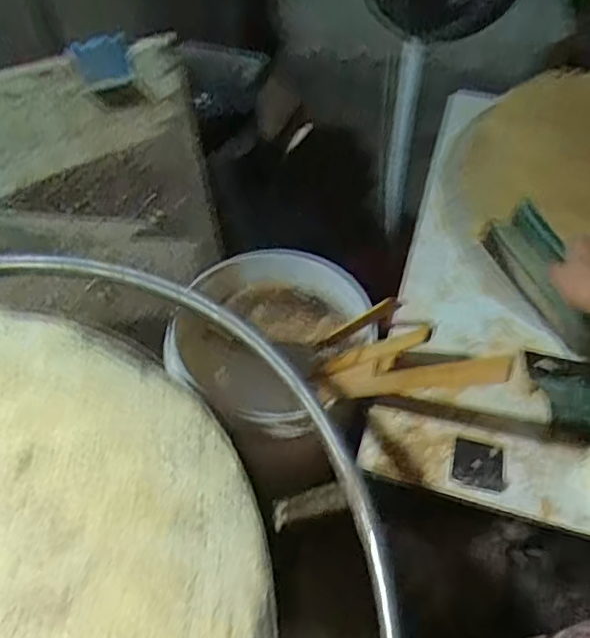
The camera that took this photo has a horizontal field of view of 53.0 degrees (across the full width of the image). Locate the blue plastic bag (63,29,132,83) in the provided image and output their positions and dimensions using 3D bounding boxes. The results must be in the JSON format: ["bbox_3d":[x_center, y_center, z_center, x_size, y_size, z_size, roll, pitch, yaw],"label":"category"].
[{"bbox_3d":[-0.253,-0.338,0.767,0.074,0.060,0.020,-22,57,-22],"label":"blue plastic bag"}]

